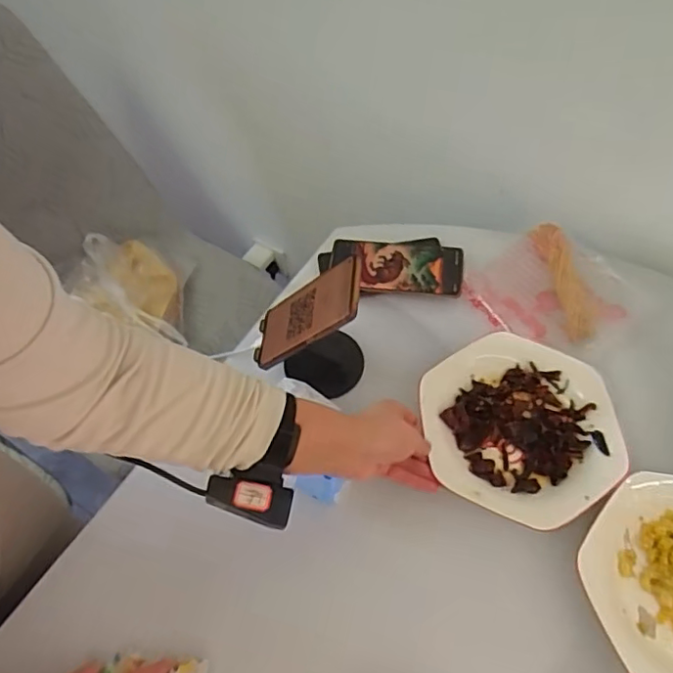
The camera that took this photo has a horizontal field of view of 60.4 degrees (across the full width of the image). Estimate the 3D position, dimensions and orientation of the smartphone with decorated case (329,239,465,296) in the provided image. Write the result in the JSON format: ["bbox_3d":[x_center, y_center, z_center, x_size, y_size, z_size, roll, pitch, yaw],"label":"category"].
[{"bbox_3d":[0.075,-0.088,0.731,0.164,0.018,0.078,7,57,5],"label":"smartphone with decorated case"}]

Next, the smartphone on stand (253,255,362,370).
[{"bbox_3d":[-0.032,-0.022,0.592,0.014,0.170,0.073,27,53,-32],"label":"smartphone on stand"}]

